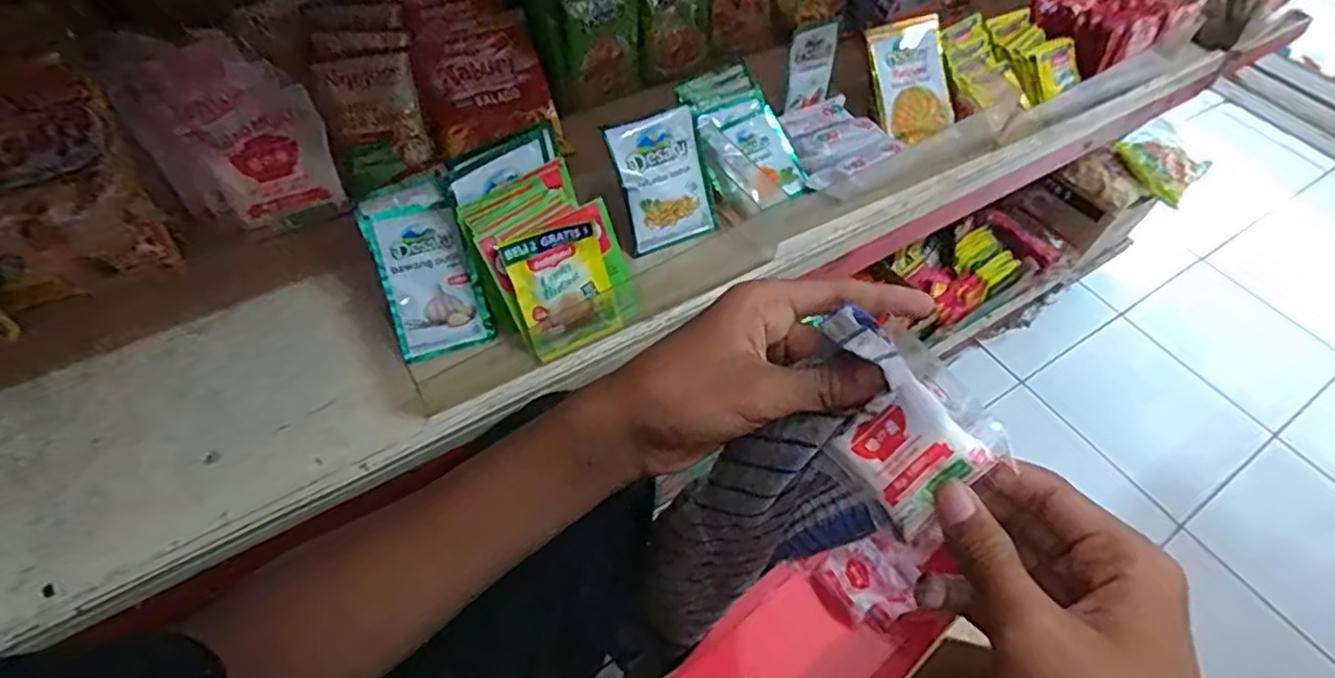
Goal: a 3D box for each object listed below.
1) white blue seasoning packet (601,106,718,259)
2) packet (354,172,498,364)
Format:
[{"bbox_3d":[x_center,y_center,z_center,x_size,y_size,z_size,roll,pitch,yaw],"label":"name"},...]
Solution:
[{"bbox_3d":[-0.005,-0.129,0.548,0.079,0.104,0.010,-24,22,-19],"label":"white blue seasoning packet"},{"bbox_3d":[-0.175,-0.048,0.476,0.064,0.121,0.006,-21,14,-13],"label":"packet"}]

